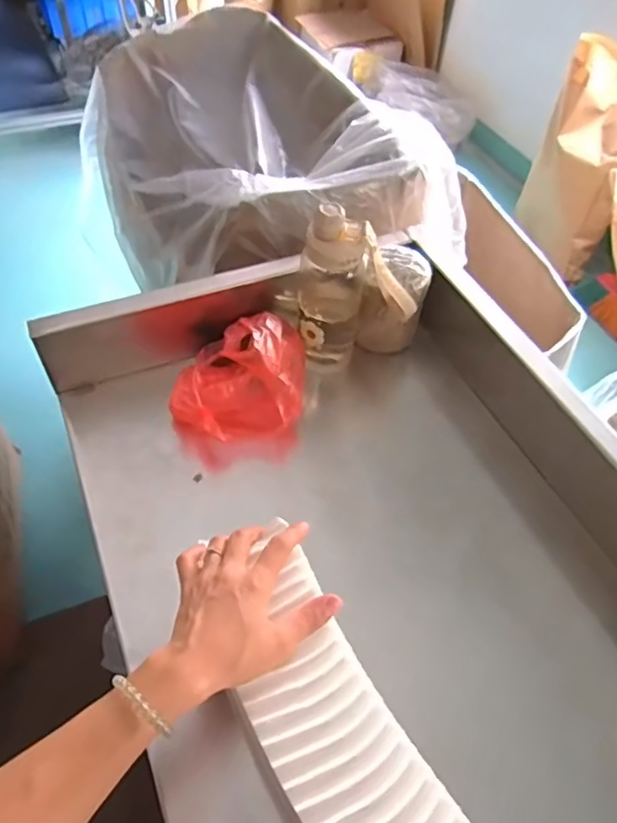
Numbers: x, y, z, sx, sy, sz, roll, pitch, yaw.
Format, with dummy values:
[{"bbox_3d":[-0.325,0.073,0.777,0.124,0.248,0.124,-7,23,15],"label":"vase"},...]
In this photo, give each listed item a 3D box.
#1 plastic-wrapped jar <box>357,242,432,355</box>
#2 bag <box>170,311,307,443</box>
[{"bbox_3d":[0.115,-0.145,0.767,0.085,0.116,0.101,16,53,9],"label":"plastic-wrapped jar"},{"bbox_3d":[-0.083,-0.040,0.694,0.153,0.085,0.150,2,52,-2],"label":"bag"}]

